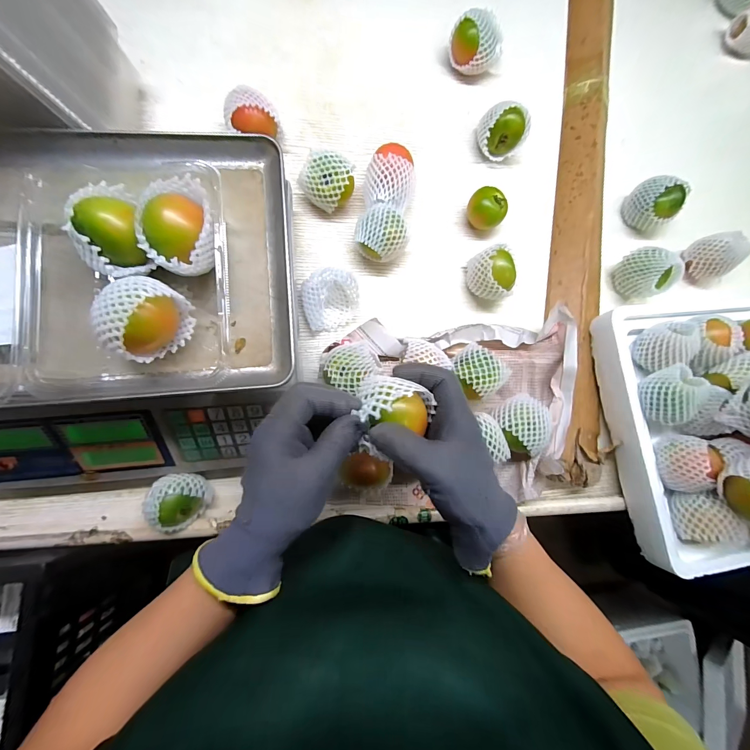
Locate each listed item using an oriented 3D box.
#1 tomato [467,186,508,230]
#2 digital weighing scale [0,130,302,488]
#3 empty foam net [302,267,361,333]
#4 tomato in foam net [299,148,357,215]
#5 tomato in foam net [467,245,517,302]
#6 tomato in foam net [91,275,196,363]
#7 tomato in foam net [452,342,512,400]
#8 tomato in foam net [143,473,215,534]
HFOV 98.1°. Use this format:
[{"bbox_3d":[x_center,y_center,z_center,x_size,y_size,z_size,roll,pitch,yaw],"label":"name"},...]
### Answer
[{"bbox_3d":[0.148,-0.220,0.438,0.048,0.042,0.045,1,83,-7],"label":"tomato"},{"bbox_3d":[-0.240,-0.053,0.310,0.333,0.169,0.295,-4,84,-8],"label":"digital weighing scale"},{"bbox_3d":[-0.054,-0.096,0.401,0.078,0.036,0.063,-30,88,-9],"label":"empty foam net"},{"bbox_3d":[-0.057,-0.237,0.404,0.057,0.058,0.056,35,81,-2],"label":"tomato in foam net"},{"bbox_3d":[0.154,-0.128,0.419,0.060,0.058,0.064,-18,86,-9],"label":"tomato in foam net"},{"bbox_3d":[-0.178,-0.042,0.255,0.047,0.061,0.060,24,81,-4],"label":"tomato in foam net"},{"bbox_3d":[0.118,-0.001,0.385,0.062,0.050,0.059,-38,89,-10],"label":"tomato in foam net"},{"bbox_3d":[-0.210,0.134,0.349,0.055,0.050,0.057,1,83,-7],"label":"tomato in foam net"}]

